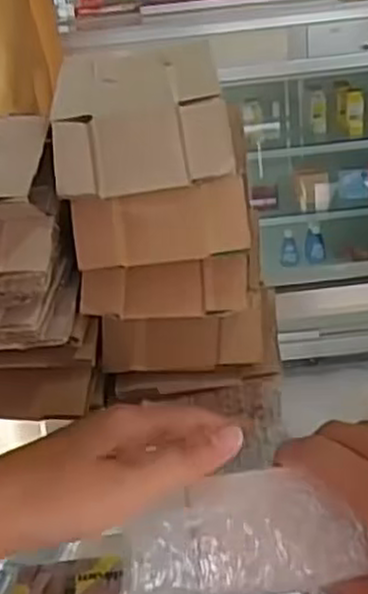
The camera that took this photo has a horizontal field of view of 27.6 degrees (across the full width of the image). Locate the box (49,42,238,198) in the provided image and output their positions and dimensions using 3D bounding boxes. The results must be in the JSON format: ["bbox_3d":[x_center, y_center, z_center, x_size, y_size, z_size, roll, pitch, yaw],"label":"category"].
[{"bbox_3d":[-0.028,-0.111,0.454,0.098,0.045,0.124,-8,32,-2],"label":"box"}]

